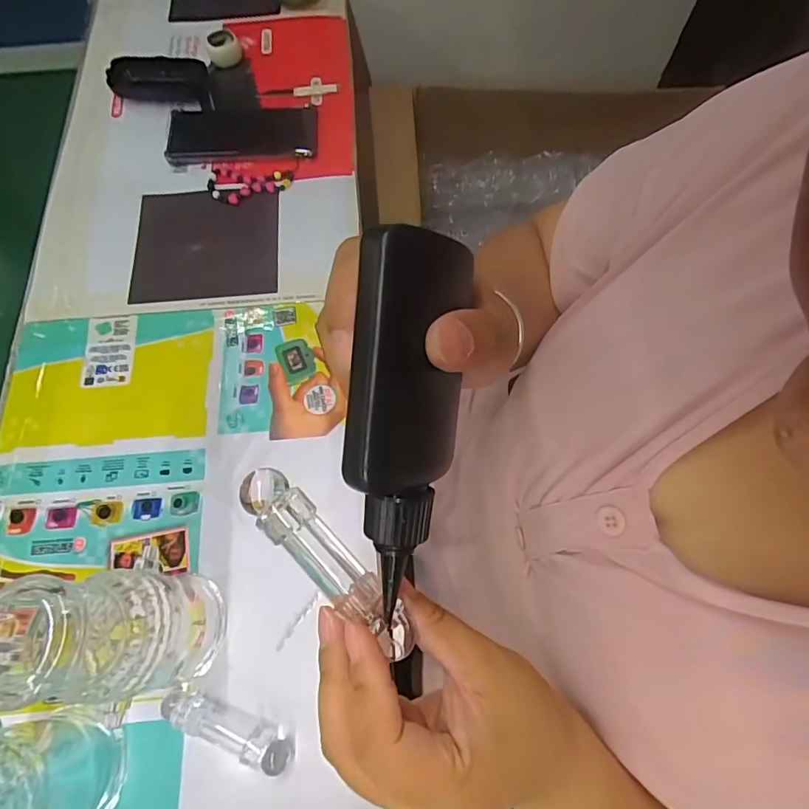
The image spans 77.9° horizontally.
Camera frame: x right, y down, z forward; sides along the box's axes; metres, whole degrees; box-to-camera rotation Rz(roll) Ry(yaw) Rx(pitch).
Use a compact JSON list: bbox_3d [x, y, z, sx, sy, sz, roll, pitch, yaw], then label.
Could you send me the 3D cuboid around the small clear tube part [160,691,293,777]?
[{"bbox_3d":[-0.122,0.226,0.348,0.093,0.021,0.020,21,69,8],"label":"small clear tube part"}]

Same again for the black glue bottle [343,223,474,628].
[{"bbox_3d":[0.001,0.008,0.184,0.038,0.046,0.135,4,99,1],"label":"black glue bottle"}]

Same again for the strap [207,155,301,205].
[{"bbox_3d":[-0.162,-0.241,0.544,0.096,0.011,0.050,-7,68,-3],"label":"strap"}]

